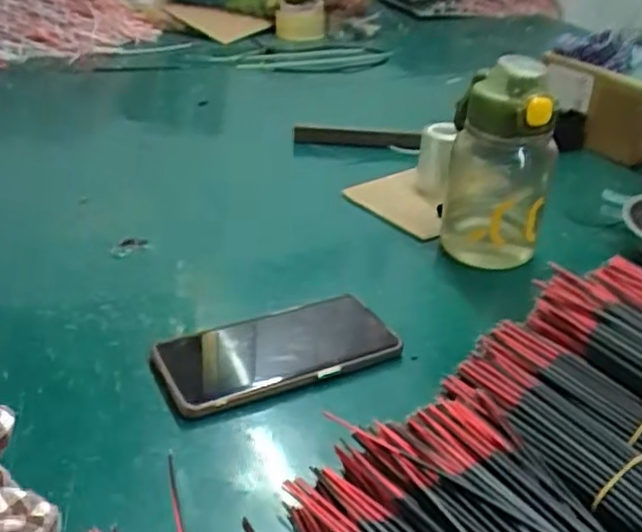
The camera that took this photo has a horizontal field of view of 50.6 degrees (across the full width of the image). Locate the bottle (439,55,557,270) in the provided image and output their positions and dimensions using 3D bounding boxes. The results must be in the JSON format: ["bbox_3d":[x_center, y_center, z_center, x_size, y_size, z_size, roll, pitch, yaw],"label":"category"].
[{"bbox_3d":[0.152,-0.082,0.584,0.085,0.179,0.071,8,32,12],"label":"bottle"}]

